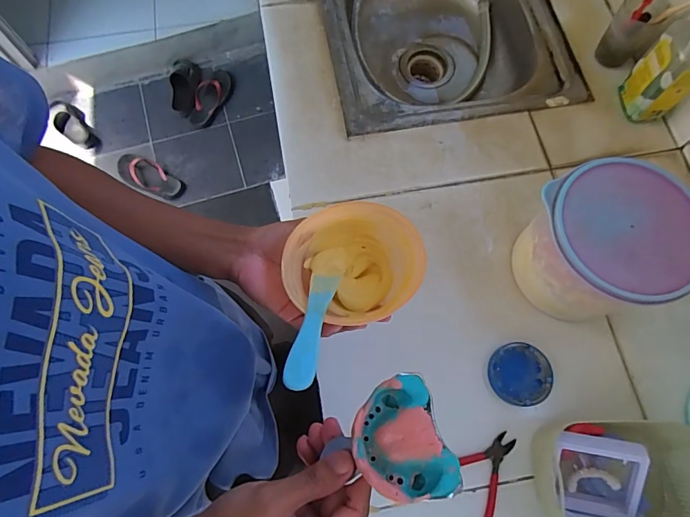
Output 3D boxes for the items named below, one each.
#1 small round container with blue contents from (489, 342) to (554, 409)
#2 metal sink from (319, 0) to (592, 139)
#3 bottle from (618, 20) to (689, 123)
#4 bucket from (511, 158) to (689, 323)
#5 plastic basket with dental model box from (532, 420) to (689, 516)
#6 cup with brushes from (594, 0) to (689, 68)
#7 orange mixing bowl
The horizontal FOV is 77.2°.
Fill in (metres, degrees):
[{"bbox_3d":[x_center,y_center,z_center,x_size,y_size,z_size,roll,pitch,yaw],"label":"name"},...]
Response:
[{"bbox_3d":[0.225,0.148,0.555,0.074,0.014,0.076,0,71,-1],"label":"small round container with blue contents"},{"bbox_3d":[0.138,-0.560,0.882,0.407,0.149,0.769,-9,71,-4],"label":"metal sink"},{"bbox_3d":[0.474,-0.283,0.606,0.086,0.185,0.077,42,75,13],"label":"bottle"},{"bbox_3d":[0.304,-0.009,0.532,0.149,0.157,0.158,0,71,-1],"label":"bucket"},{"bbox_3d":[0.305,0.243,0.480,0.187,0.088,0.116,1,71,-1],"label":"plastic basket with dental model box"},{"bbox_3d":[0.456,-0.352,0.644,0.088,0.171,0.071,17,71,5],"label":"cup with brushes"},{"bbox_3d":[0.009,0.009,0.416,0.127,0.069,0.101,-17,72,-7],"label":"orange mixing bowl"}]

